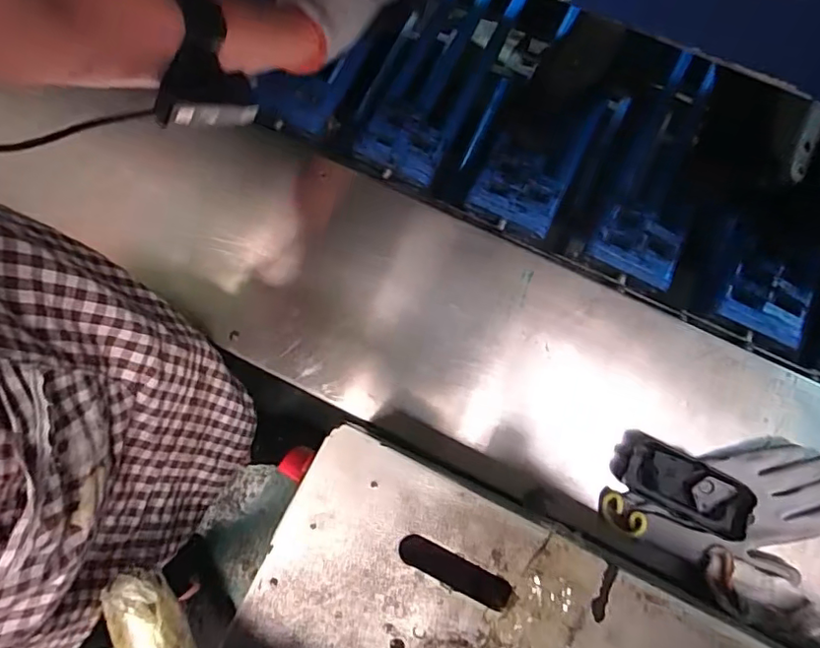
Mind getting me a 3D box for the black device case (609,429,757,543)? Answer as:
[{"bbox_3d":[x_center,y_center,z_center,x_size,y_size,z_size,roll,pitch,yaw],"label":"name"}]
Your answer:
[{"bbox_3d":[0.246,0.147,0.511,0.117,0.028,0.053,29,82,8],"label":"black device case"}]

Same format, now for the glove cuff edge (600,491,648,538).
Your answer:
[{"bbox_3d":[0.190,0.172,0.506,0.025,0.025,0.038,-42,80,-5],"label":"glove cuff edge"}]

